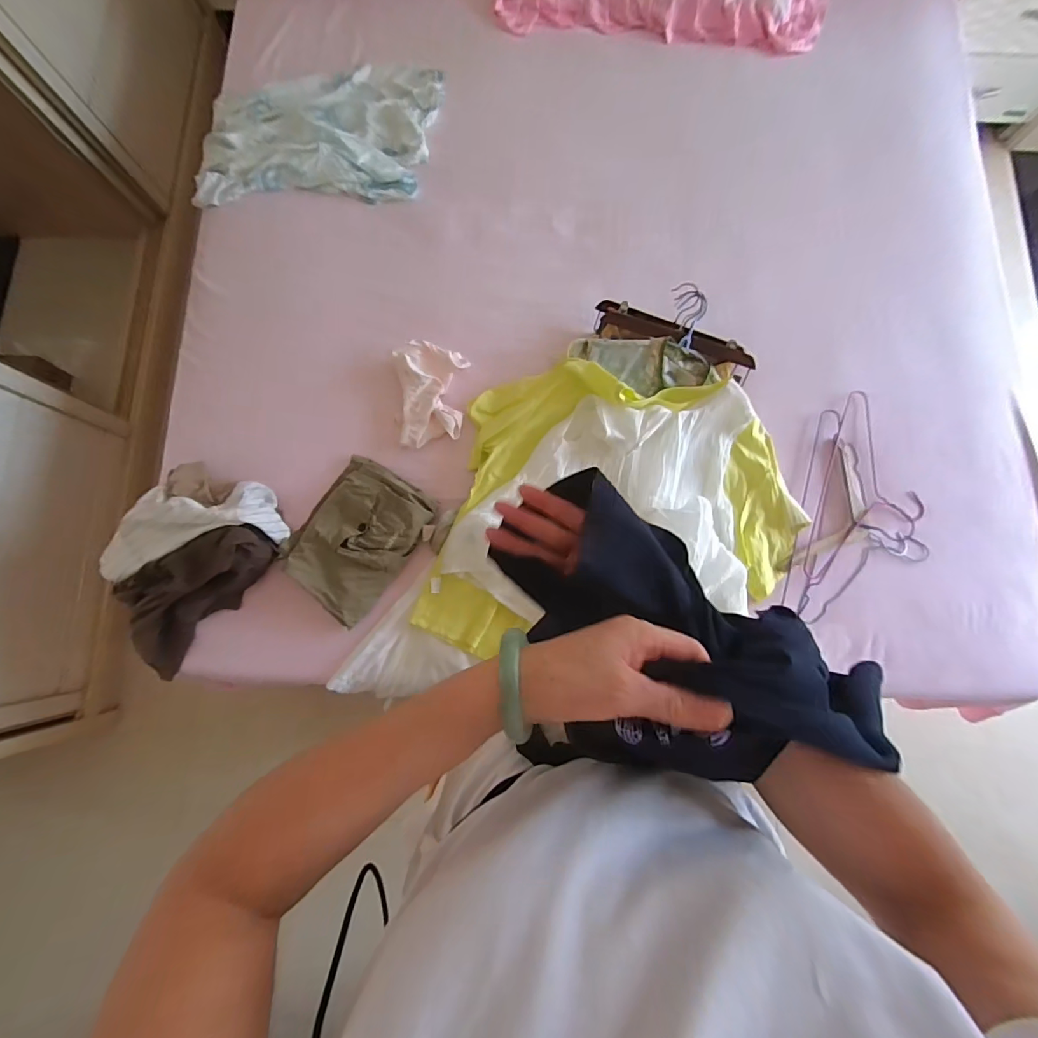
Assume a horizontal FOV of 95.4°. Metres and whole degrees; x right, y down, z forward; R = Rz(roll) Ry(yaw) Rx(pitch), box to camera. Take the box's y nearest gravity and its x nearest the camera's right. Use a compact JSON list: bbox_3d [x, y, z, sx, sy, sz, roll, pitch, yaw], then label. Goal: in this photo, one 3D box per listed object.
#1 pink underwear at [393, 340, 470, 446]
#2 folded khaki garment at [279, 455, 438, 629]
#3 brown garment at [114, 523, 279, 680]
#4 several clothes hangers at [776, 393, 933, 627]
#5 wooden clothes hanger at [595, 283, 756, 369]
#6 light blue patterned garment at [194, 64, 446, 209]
[{"bbox_3d":[-0.173,-0.251,0.944,0.133,0.029,0.202,-6,87,1],"label":"pink underwear"},{"bbox_3d":[-0.307,0.029,0.880,0.200,0.032,0.268,35,83,7],"label":"folded khaki garment"},{"bbox_3d":[-0.605,0.122,0.879,0.345,0.097,0.187,-41,83,9],"label":"brown garment"},{"bbox_3d":[0.664,-0.011,0.905,0.249,0.032,0.453,20,81,5],"label":"several clothes hangers"},{"bbox_3d":[0.317,-0.387,0.950,0.324,0.087,0.118,17,81,4],"label":"wooden clothes hanger"},{"bbox_3d":[-0.445,-0.885,1.064,0.528,0.042,0.365,-1,80,1],"label":"light blue patterned garment"}]

